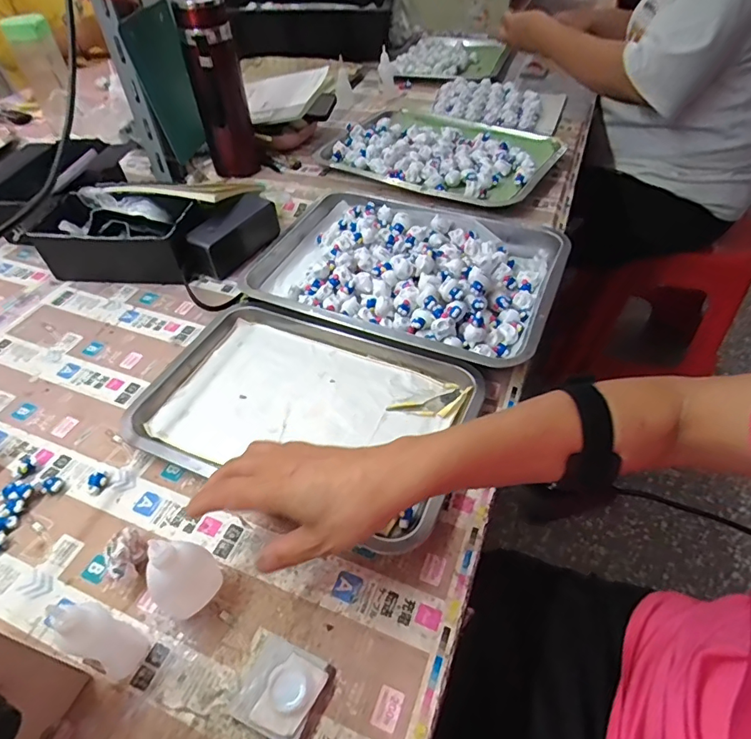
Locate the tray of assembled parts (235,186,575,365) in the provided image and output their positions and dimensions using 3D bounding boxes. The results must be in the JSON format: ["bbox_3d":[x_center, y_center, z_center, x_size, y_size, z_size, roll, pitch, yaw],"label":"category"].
[{"bbox_3d":[0.035,-0.124,0.593,0.354,0.048,0.253,18,51,18],"label":"tray of assembled parts"}]

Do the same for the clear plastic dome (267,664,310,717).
[{"bbox_3d":[-0.057,0.208,0.314,0.028,0.006,0.024,27,54,24],"label":"clear plastic dome"}]

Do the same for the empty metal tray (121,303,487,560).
[{"bbox_3d":[-0.071,0.034,0.469,0.307,0.029,0.205,18,51,18],"label":"empty metal tray"}]

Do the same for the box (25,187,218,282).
[{"bbox_3d":[-0.326,-0.174,0.631,0.211,0.084,0.116,5,48,7],"label":"box"}]

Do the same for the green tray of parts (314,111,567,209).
[{"bbox_3d":[0.096,-0.349,0.760,0.340,0.028,0.238,28,55,24],"label":"green tray of parts"}]

